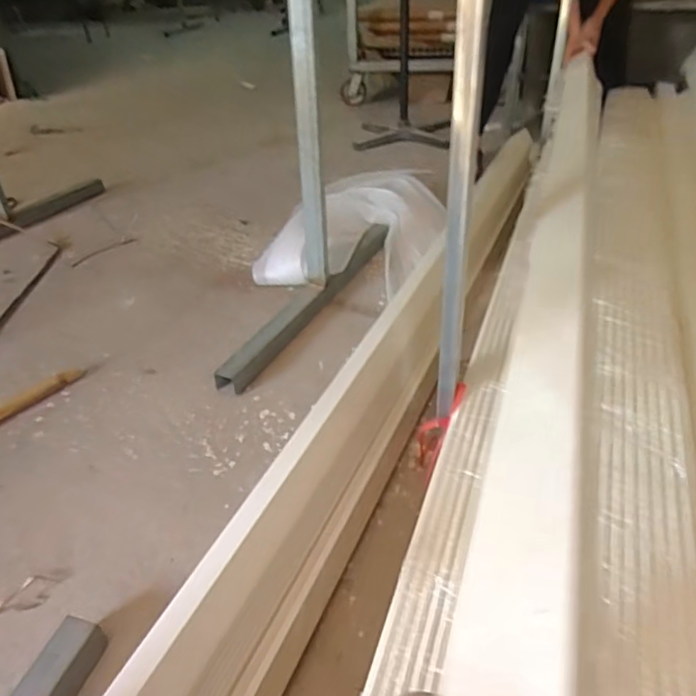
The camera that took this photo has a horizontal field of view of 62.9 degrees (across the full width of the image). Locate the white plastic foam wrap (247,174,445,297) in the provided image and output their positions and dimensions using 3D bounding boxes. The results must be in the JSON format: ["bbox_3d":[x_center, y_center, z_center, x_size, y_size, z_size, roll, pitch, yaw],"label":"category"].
[{"bbox_3d":[0.037,-0.333,1.634,0.417,0.138,0.534,16,43,21],"label":"white plastic foam wrap"}]

